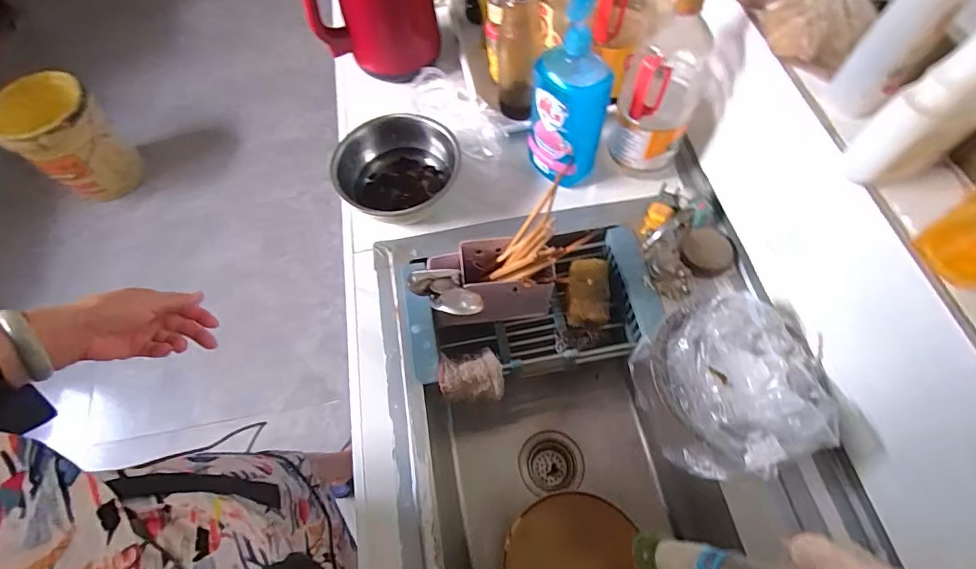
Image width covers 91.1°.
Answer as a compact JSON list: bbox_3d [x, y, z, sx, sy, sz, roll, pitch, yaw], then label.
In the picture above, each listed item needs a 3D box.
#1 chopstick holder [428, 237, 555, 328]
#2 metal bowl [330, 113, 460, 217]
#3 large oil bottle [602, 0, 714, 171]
[{"bbox_3d":[0.005,-0.003,0.750,0.186,0.139,0.076,-7,63,0],"label":"chopstick holder"},{"bbox_3d":[-0.149,-0.184,0.804,0.193,0.081,0.199,-1,63,3],"label":"metal bowl"},{"bbox_3d":[0.246,-0.290,0.704,0.132,0.280,0.106,23,66,14],"label":"large oil bottle"}]

